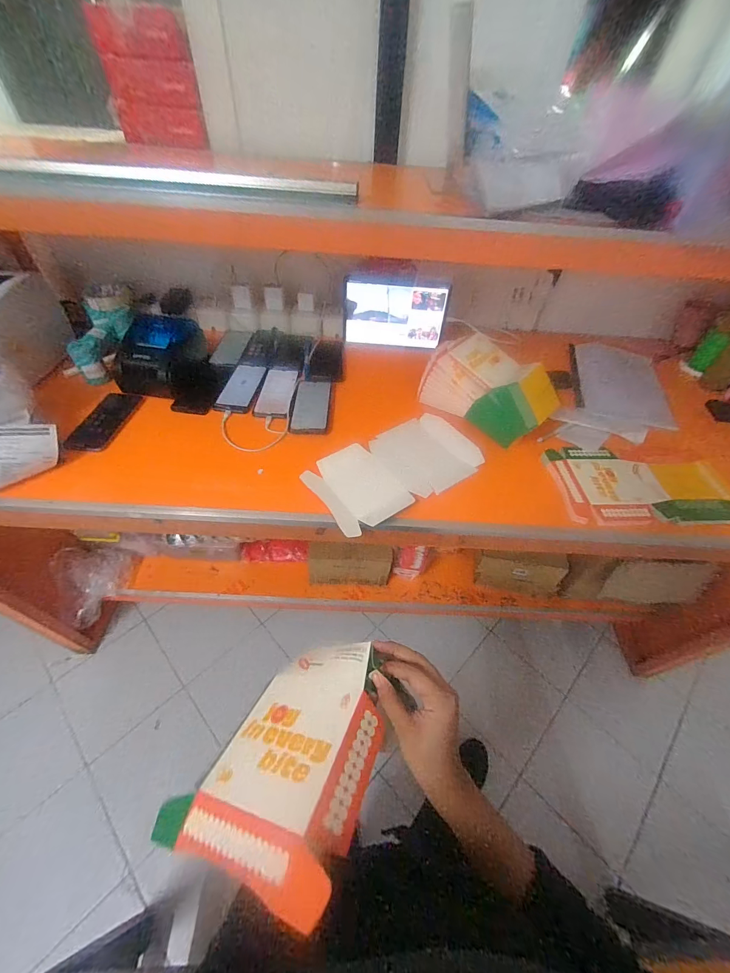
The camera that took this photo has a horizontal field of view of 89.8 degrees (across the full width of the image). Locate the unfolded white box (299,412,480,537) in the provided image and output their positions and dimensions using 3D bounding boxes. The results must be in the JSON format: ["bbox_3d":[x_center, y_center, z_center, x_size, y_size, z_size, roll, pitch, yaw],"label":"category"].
[{"bbox_3d":[0.055,-0.033,0.674,0.306,0.033,0.161,-25,57,-22],"label":"unfolded white box"}]

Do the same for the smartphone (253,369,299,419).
[{"bbox_3d":[-0.189,-0.202,0.789,0.070,0.013,0.156,5,51,0],"label":"smartphone"}]

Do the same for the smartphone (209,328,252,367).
[{"bbox_3d":[-0.326,-0.344,0.900,0.065,0.013,0.169,4,51,-1],"label":"smartphone"}]

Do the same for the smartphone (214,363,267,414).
[{"bbox_3d":[-0.265,-0.219,0.797,0.075,0.014,0.158,9,51,3],"label":"smartphone"}]

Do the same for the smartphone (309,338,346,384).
[{"bbox_3d":[-0.087,-0.297,0.863,0.081,0.007,0.151,1,60,-4],"label":"smartphone"}]

